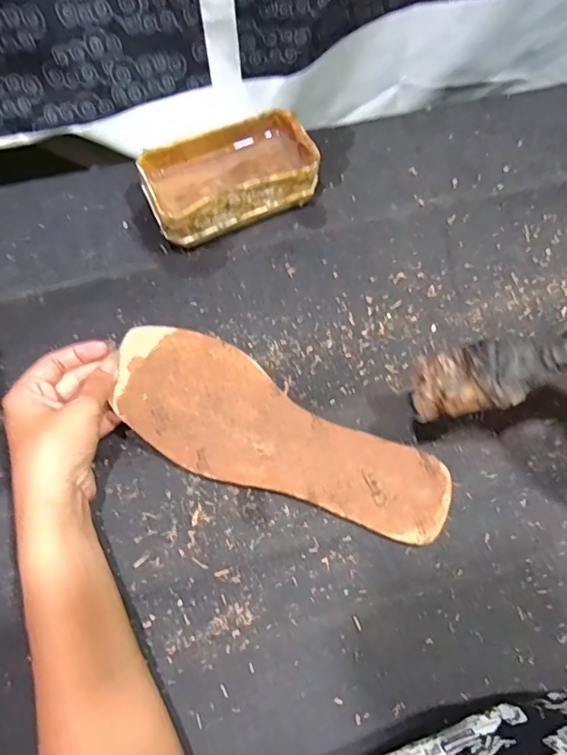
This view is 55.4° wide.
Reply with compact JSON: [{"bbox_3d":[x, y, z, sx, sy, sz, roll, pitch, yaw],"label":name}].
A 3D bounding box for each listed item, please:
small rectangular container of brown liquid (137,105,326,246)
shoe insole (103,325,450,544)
[{"bbox_3d":[-0.041,-0.152,0.412,0.124,0.045,0.071,-25,74,-10],"label":"small rectangular container of brown liquid"},{"bbox_3d":[-0.006,0.040,0.362,0.238,0.010,0.081,25,72,7],"label":"shoe insole"}]

